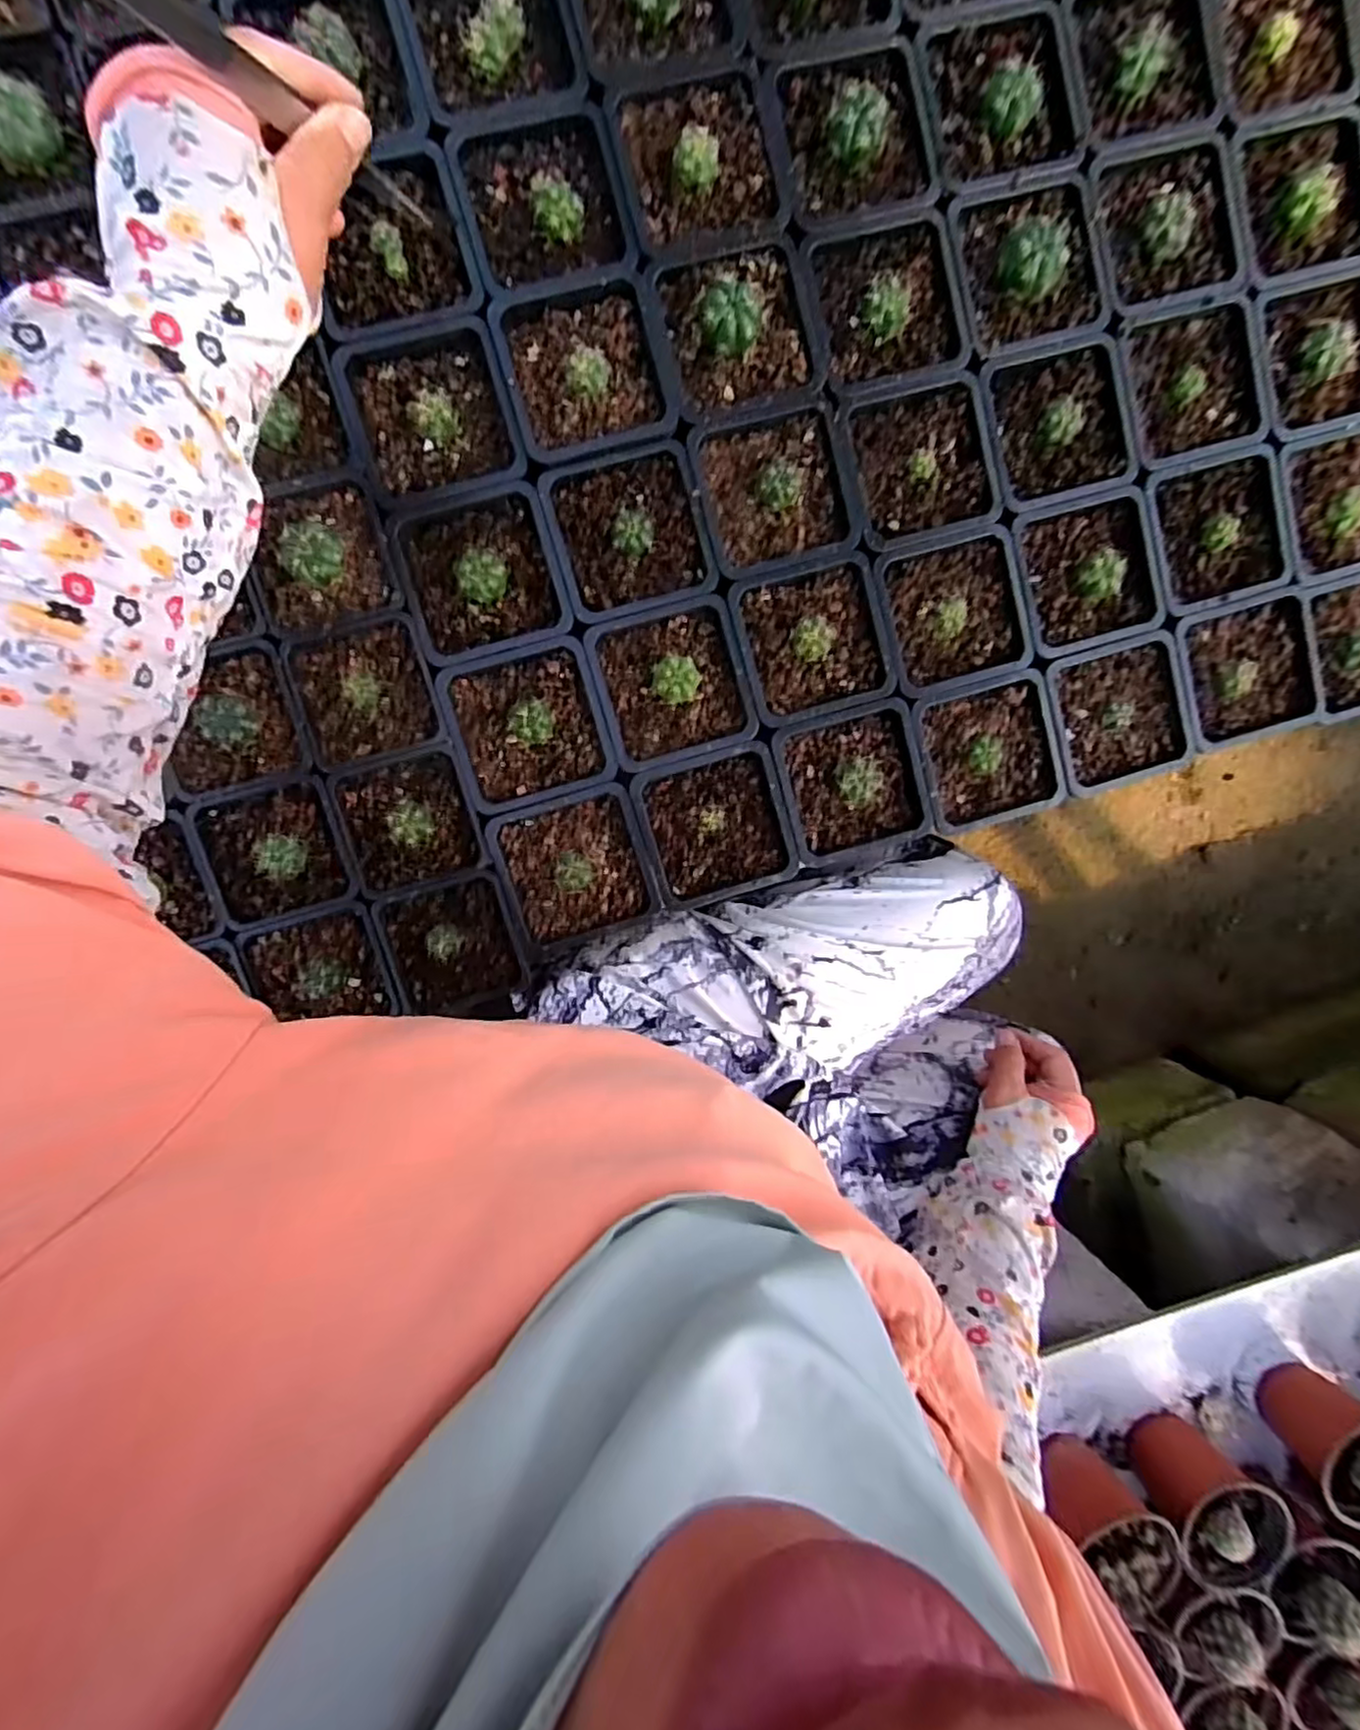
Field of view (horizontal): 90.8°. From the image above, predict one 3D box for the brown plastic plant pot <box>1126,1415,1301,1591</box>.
[{"bbox_3d":[0.459,0.556,0.584,0.088,0.092,0.093,-1,97,-7],"label":"brown plastic plant pot"}]

